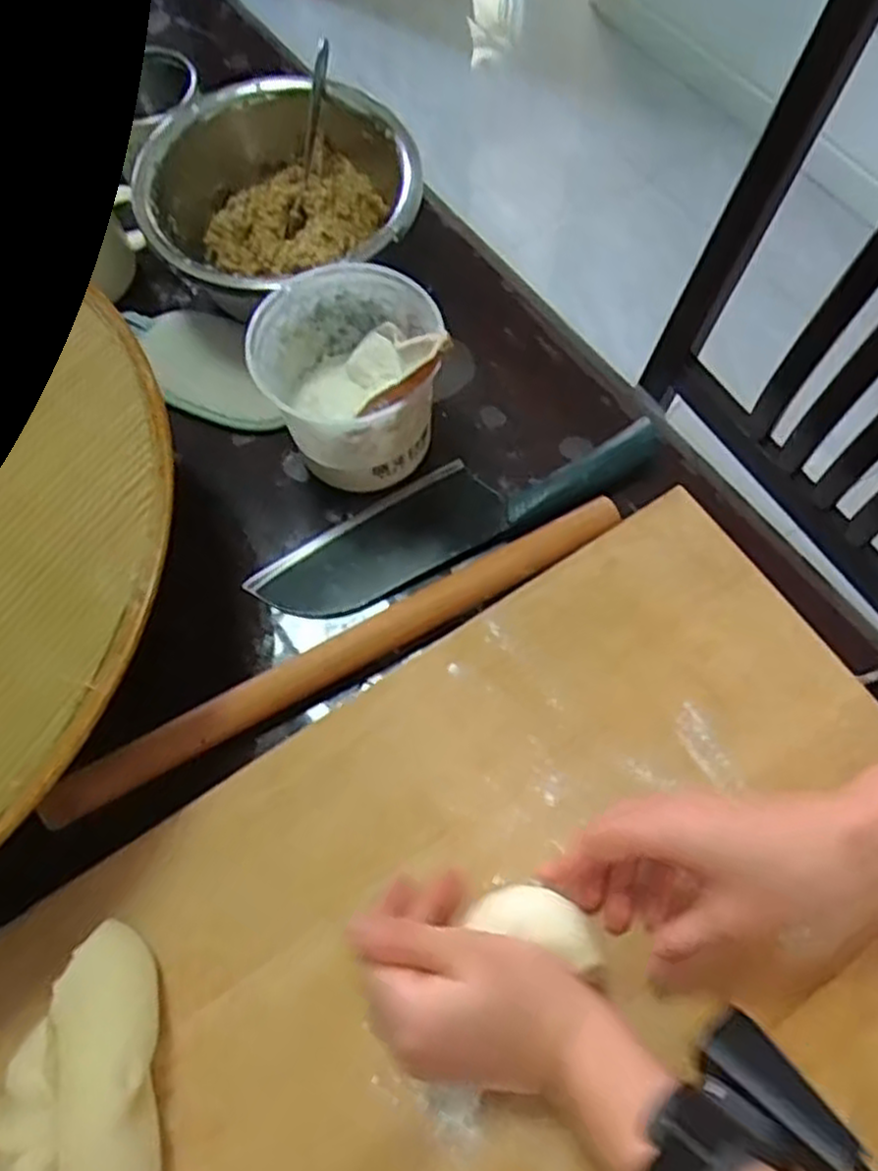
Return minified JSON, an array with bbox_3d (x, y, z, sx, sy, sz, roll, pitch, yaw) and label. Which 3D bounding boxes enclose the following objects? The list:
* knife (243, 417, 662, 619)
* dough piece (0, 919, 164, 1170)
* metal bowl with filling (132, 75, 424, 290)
[{"bbox_3d":[0.015,-0.051,0.530,0.285,0.016,0.071,-26,70,-9],"label":"knife"},{"bbox_3d":[-0.165,0.236,0.365,0.061,0.053,0.133,-16,69,-5],"label":"dough piece"},{"bbox_3d":[-0.116,-0.275,0.568,0.186,0.094,0.183,0,68,1],"label":"metal bowl with filling"}]

